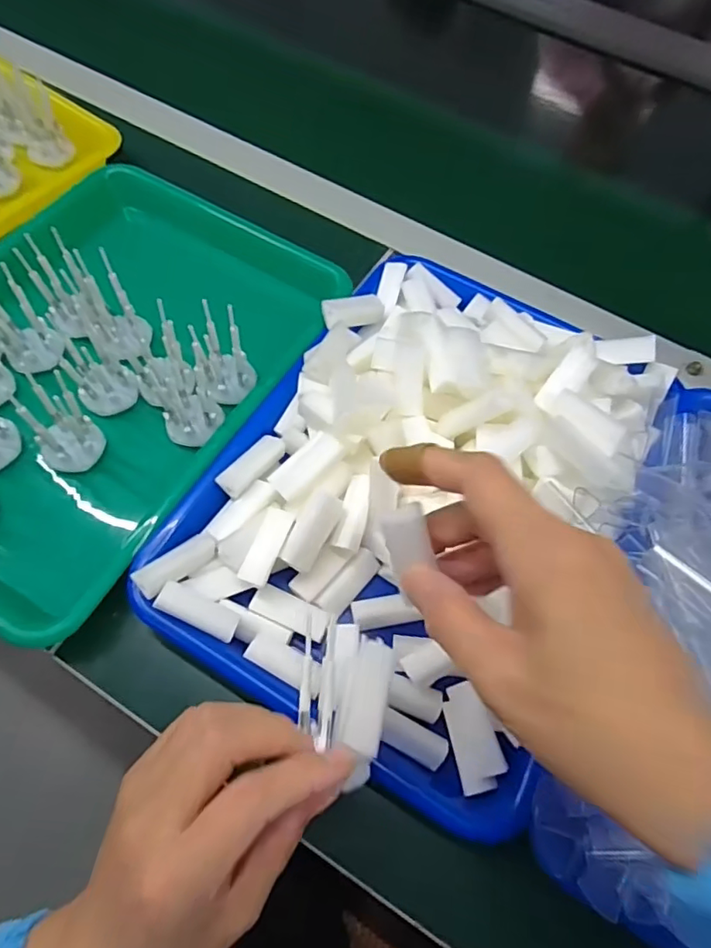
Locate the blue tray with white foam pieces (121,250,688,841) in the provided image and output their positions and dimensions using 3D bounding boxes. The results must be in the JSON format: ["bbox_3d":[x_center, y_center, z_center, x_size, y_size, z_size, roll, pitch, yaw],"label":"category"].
[{"bbox_3d":[0.048,-0.005,0.343,0.234,0.069,0.320,30,66,11],"label":"blue tray with white foam pieces"}]

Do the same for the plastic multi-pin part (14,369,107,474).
[{"bbox_3d":[-0.183,-0.030,0.352,0.033,0.073,0.036,1,64,-3],"label":"plastic multi-pin part"}]

